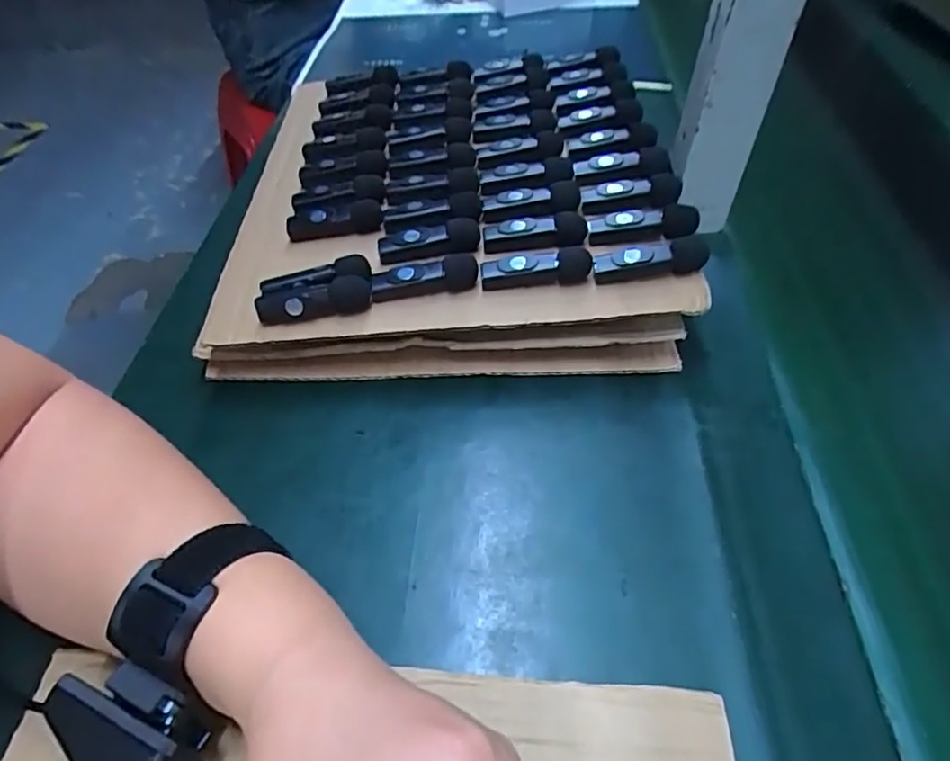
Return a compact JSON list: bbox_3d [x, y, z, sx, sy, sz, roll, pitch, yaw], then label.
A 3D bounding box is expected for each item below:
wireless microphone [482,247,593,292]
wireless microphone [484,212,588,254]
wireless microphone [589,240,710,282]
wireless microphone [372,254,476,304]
[{"bbox_3d":[0.036,-0.065,0.352,0.063,0.018,0.013,-4,49,-4],"label":"wireless microphone"},{"bbox_3d":[0.038,-0.092,0.373,0.063,0.015,0.019,-4,49,-3],"label":"wireless microphone"},{"bbox_3d":[0.101,-0.069,0.346,0.063,0.017,0.014,0,49,0],"label":"wireless microphone"},{"bbox_3d":[-0.030,-0.060,0.355,0.063,0.021,0.013,-9,50,-8],"label":"wireless microphone"}]

